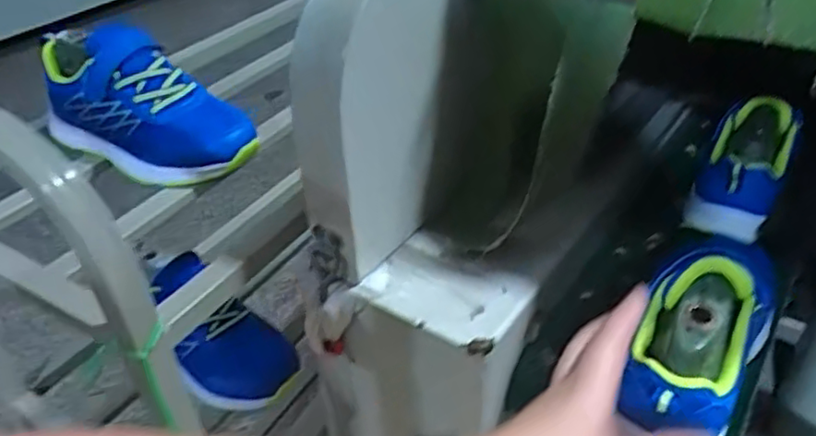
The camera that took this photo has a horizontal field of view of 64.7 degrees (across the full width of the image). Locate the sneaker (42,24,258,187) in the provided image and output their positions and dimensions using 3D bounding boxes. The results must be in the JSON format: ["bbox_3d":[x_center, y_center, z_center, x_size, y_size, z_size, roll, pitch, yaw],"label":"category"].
[{"bbox_3d":[-0.207,-0.091,0.496,0.180,0.083,0.072,21,44,27],"label":"sneaker"}]

